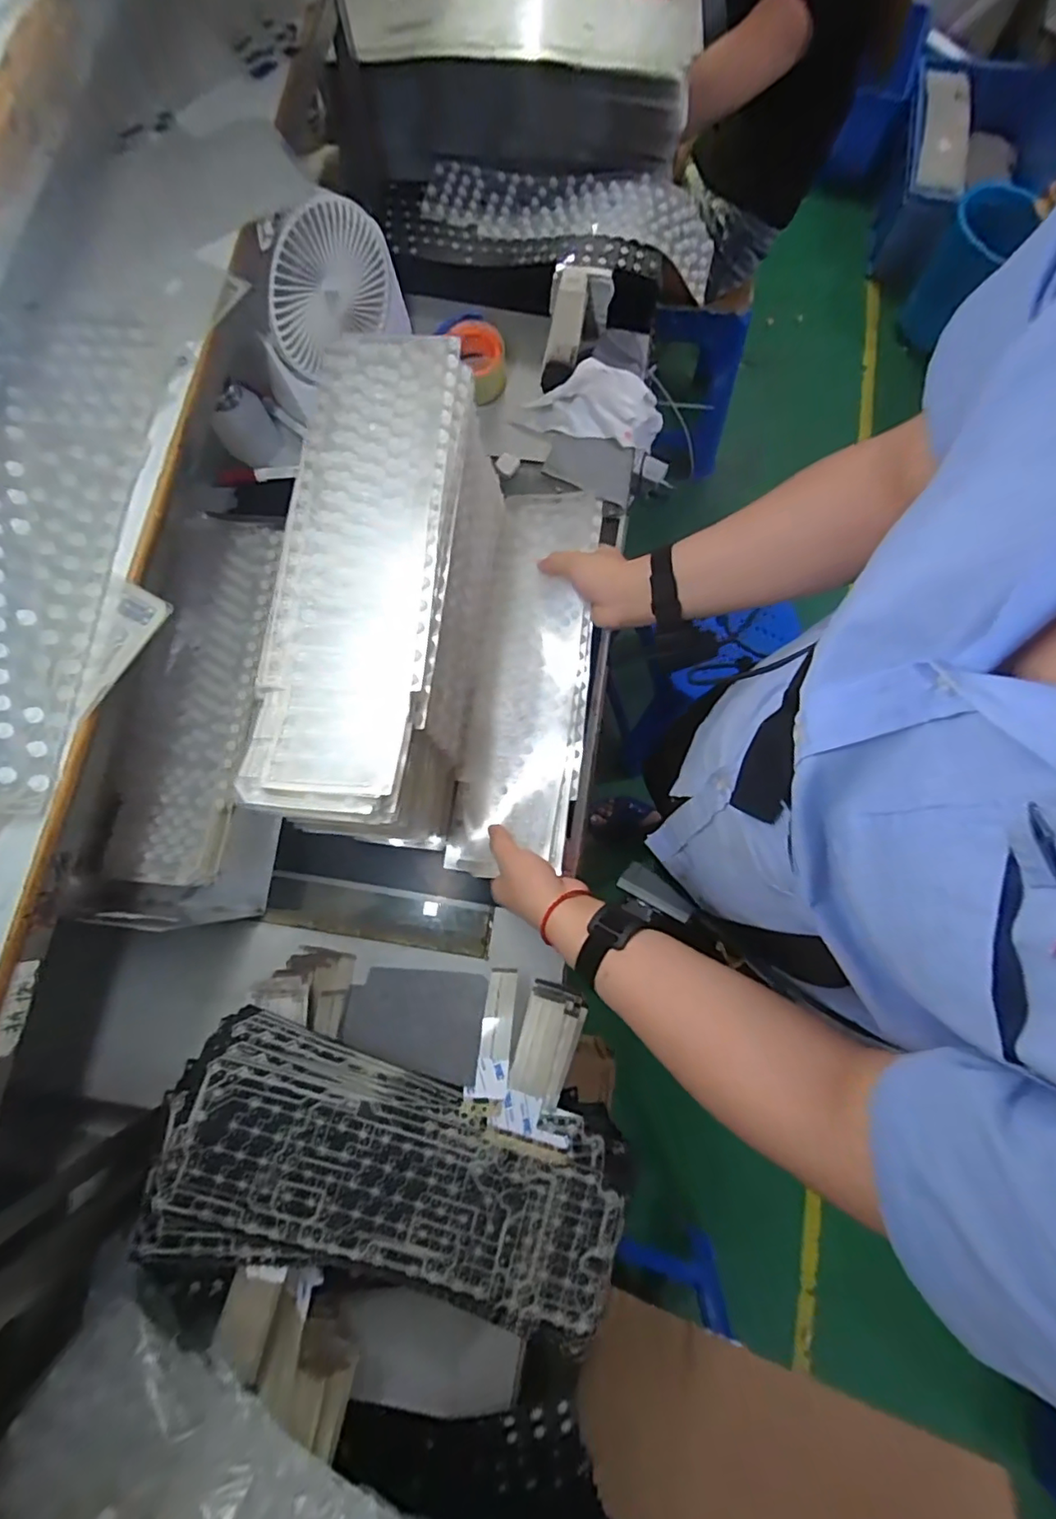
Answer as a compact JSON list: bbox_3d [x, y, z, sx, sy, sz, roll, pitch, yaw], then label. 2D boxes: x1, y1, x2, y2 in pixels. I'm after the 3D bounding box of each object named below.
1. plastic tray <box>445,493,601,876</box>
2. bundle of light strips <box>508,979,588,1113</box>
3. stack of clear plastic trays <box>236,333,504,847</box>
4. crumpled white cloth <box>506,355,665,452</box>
[{"bbox_3d":[0.004,-0.107,0.639,0.134,0.051,0.457,6,76,7],"label":"plastic tray"},{"bbox_3d":[0.018,0.261,0.530,0.057,0.016,0.098,26,61,-2],"label":"bundle of light strips"},{"bbox_3d":[-0.124,-0.141,0.537,0.145,0.210,0.425,7,79,2],"label":"stack of clear plastic trays"},{"bbox_3d":[0.086,-0.462,0.745,0.184,0.061,0.101,11,79,3],"label":"crumpled white cloth"}]

